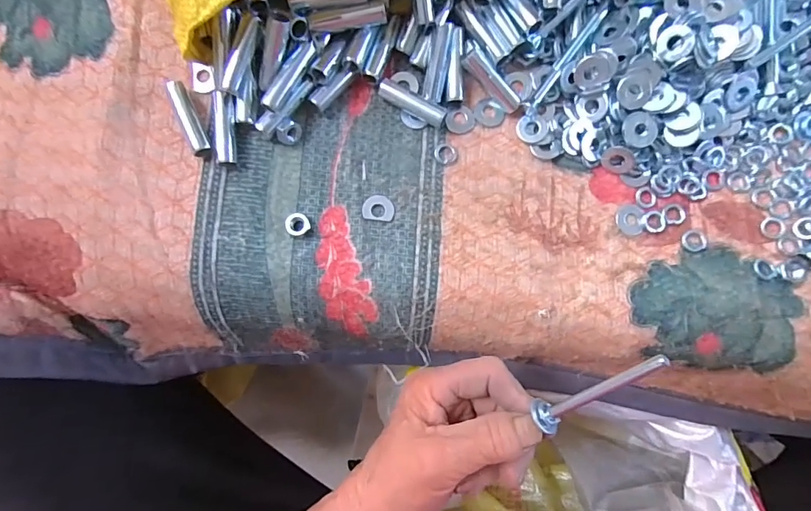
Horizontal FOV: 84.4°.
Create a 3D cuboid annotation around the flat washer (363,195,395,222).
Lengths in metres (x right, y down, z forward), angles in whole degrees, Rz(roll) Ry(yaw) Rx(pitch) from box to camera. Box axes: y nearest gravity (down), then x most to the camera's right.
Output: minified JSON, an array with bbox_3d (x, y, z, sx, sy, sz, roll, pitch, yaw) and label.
[{"bbox_3d":[-0.016,-0.028,0.261,0.018,0.004,0.015,6,87,-1],"label":"flat washer"}]

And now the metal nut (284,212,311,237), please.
[{"bbox_3d":[-0.062,-0.018,0.256,0.013,0.006,0.013,-25,88,-3],"label":"metal nut"}]

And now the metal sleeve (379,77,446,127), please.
[{"bbox_3d":[0.004,-0.090,0.266,0.043,0.009,0.012,27,86,0],"label":"metal sleeve"}]

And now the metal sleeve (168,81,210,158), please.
[{"bbox_3d":[-0.122,-0.078,0.253,0.008,0.009,0.043,-21,87,-3],"label":"metal sleeve"}]

